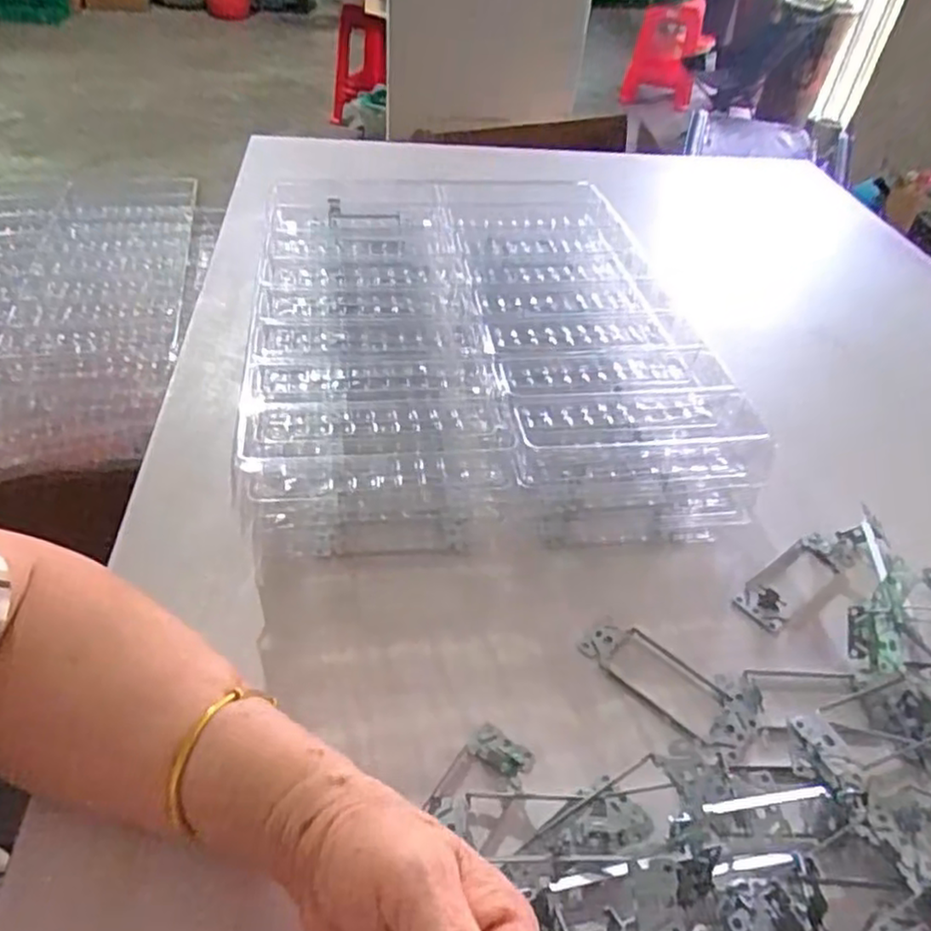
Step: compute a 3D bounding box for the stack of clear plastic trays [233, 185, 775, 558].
[{"bbox_3d":[0.004,-0.103,0.579,0.329,0.112,0.390,-2,43,-7],"label":"stack of clear plastic trays"}]

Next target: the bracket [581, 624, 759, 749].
[{"bbox_3d":[0.120,0.130,0.411,0.105,0.004,0.044,29,48,24],"label":"bracket"}]

